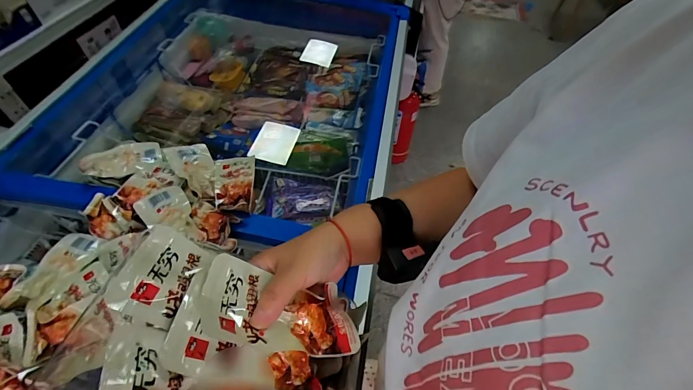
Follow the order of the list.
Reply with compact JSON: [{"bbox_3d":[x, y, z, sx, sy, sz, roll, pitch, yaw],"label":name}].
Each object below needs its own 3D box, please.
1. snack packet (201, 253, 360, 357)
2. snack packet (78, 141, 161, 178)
[{"bbox_3d":[-0.056,0.105,0.309,0.141,0.023,0.074,25,50,-22],"label":"snack packet"},{"bbox_3d":[-0.419,-0.067,0.629,0.129,0.030,0.074,-18,56,-16],"label":"snack packet"}]

